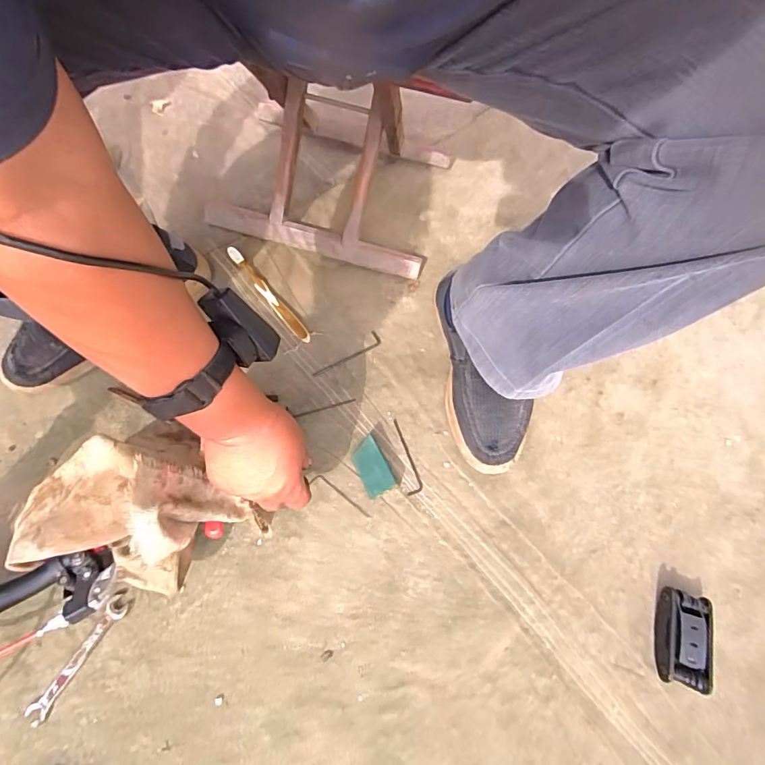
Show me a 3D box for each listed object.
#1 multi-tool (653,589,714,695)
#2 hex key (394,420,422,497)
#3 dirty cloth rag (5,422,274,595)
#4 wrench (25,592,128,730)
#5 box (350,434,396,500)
[{"bbox_3d":[0.301,0.255,0.459,0.044,0.031,0.084,20,64,7],"label":"multi-tool"},{"bbox_3d":[0.028,0.087,0.547,0.017,0.004,0.093,-11,64,-8],"label":"hex key"},{"bbox_3d":[-0.234,0.118,0.419,0.192,0.100,0.145,-32,69,-17],"label":"dirty cloth rag"},{"bbox_3d":[-0.288,0.261,0.438,0.019,0.007,0.115,28,65,11],"label":"wrench"},{"bbox_3d":[-0.013,0.098,0.529,0.033,0.020,0.065,-23,67,-14],"label":"box"}]

